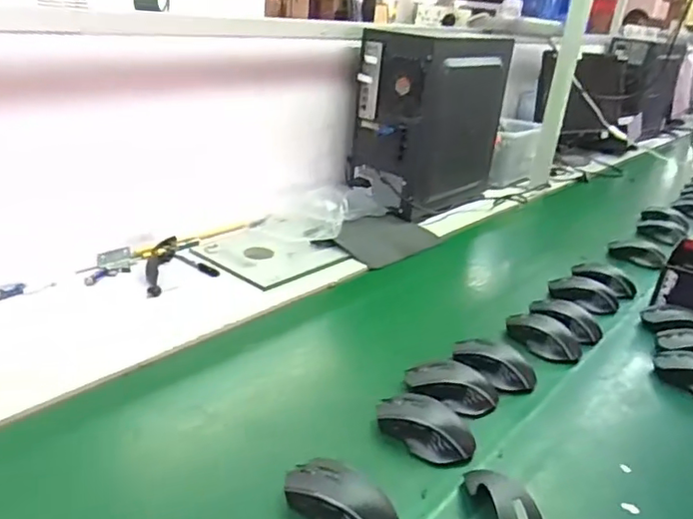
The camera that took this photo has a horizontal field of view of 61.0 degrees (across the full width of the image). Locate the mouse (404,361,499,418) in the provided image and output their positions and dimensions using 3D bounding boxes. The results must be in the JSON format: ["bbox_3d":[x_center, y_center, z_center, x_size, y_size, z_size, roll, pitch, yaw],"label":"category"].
[{"bbox_3d":[0.134,0.164,0.745,0.119,0.041,0.062,9,25,7],"label":"mouse"}]

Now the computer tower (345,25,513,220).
[{"bbox_3d":[0.197,-0.327,1.354,0.194,0.354,0.345,26,32,37],"label":"computer tower"}]

